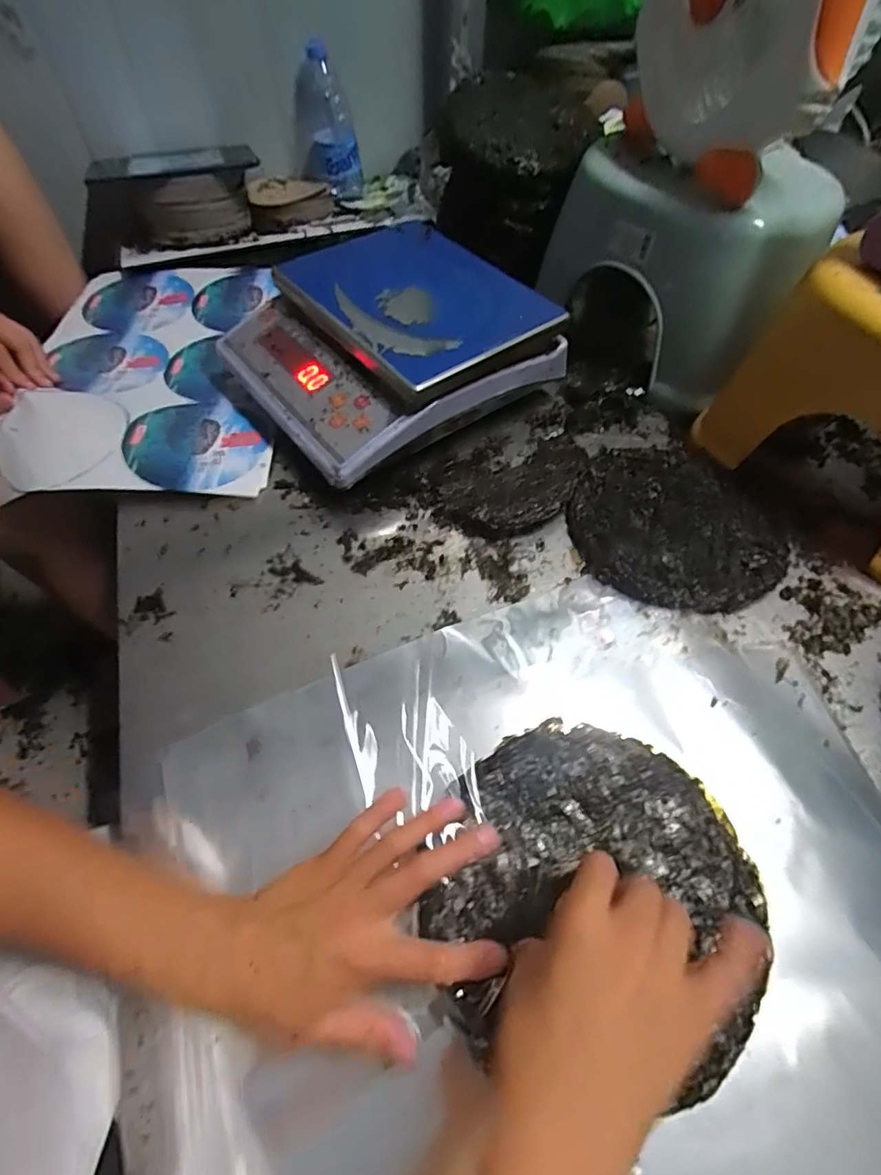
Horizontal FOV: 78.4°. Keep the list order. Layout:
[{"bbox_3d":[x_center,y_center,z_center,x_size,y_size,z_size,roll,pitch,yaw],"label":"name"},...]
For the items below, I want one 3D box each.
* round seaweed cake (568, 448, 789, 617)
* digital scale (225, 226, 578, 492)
[{"bbox_3d":[0.226,-0.062,0.531,0.186,0.012,0.191,1,57,-2],"label":"round seaweed cake"},{"bbox_3d":[-0.056,-0.268,0.594,0.296,0.111,0.264,-31,64,-21],"label":"digital scale"}]

